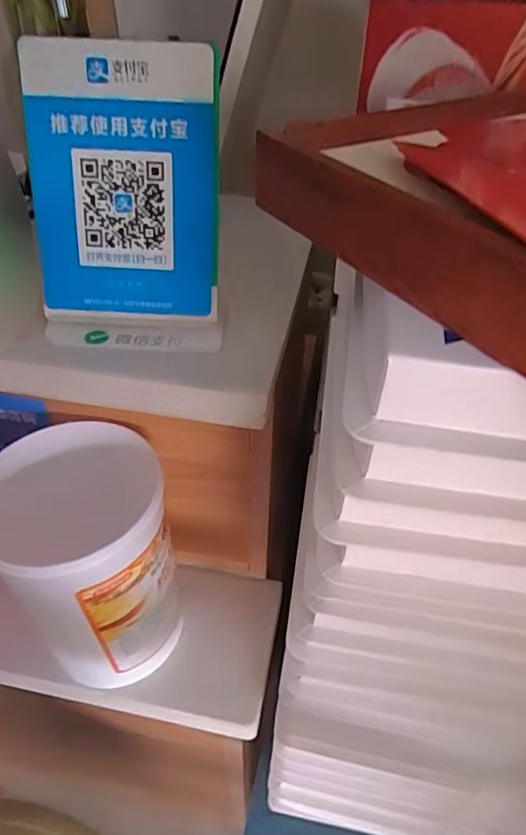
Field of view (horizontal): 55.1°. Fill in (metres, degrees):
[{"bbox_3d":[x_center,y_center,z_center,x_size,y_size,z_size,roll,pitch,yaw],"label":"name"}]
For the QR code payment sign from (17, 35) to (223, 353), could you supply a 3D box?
[{"bbox_3d":[-0.084,-0.125,0.302,0.113,0.144,0.085,2,45,0],"label":"QR code payment sign"}]

